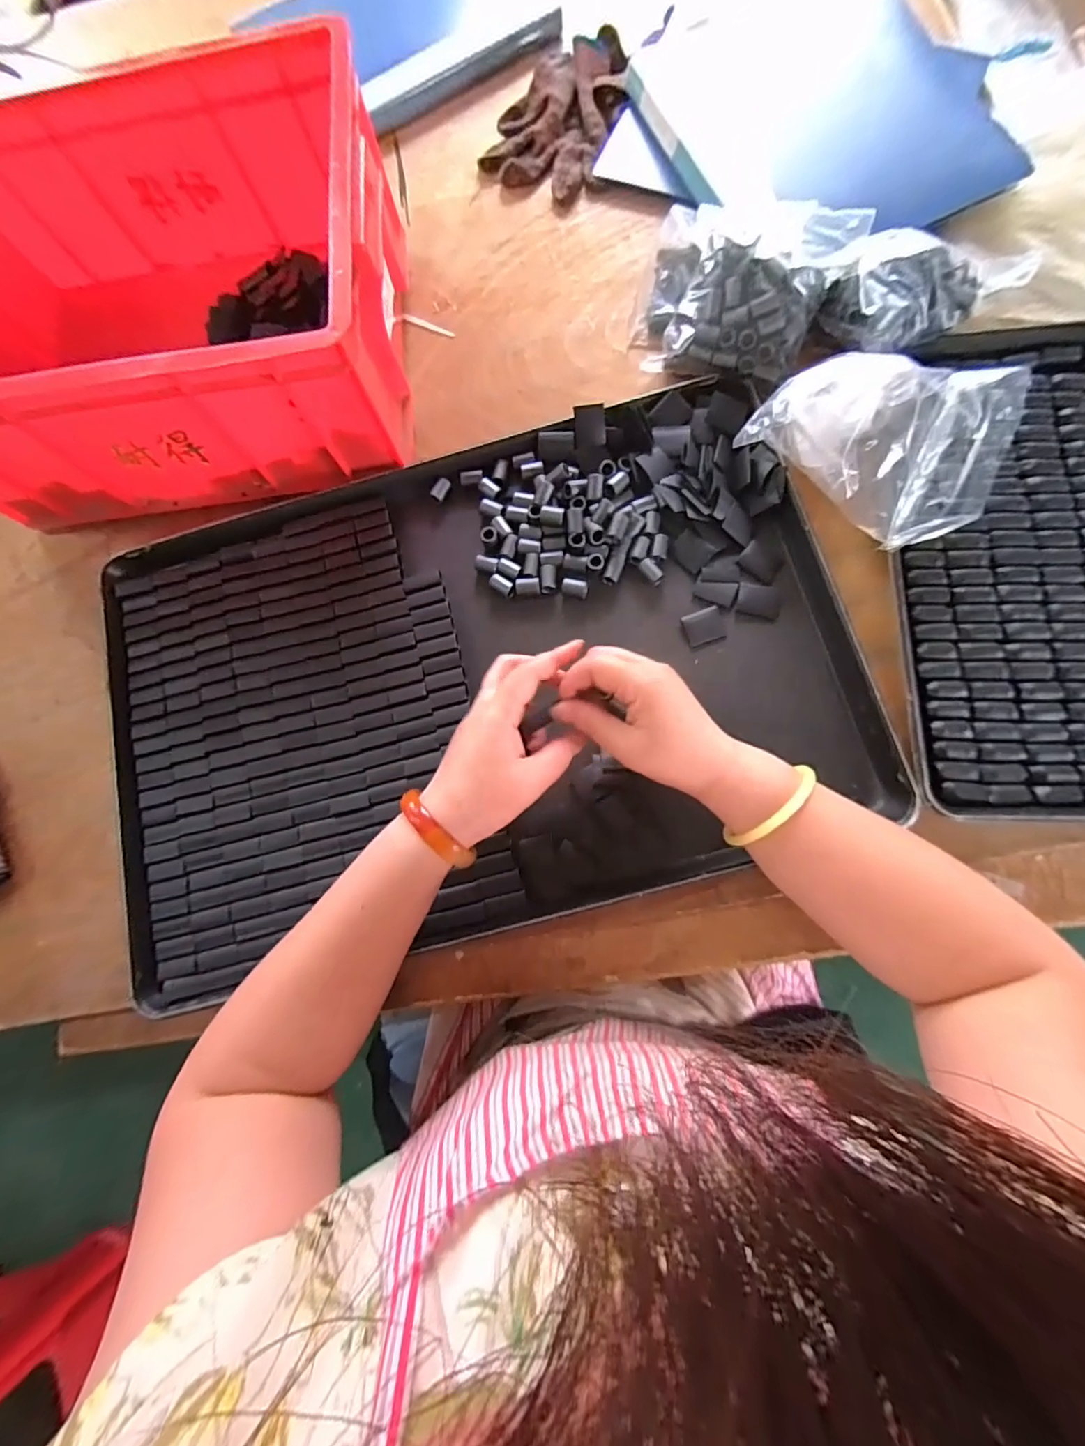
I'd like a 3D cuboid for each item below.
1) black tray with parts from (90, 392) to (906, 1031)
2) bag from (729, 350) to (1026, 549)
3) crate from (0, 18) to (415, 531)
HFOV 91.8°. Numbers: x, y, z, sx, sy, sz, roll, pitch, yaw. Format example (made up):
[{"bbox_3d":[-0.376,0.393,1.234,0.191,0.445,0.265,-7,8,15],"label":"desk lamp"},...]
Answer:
[{"bbox_3d":[-0.064,-0.037,0.426,0.591,0.031,0.390,-16,78,2],"label":"black tray with parts"},{"bbox_3d":[0.255,-0.214,0.397,0.108,0.076,0.172,-44,77,-3],"label":"bag"},{"bbox_3d":[-0.326,-0.369,0.463,0.407,0.150,0.320,-8,78,6],"label":"crate"}]

